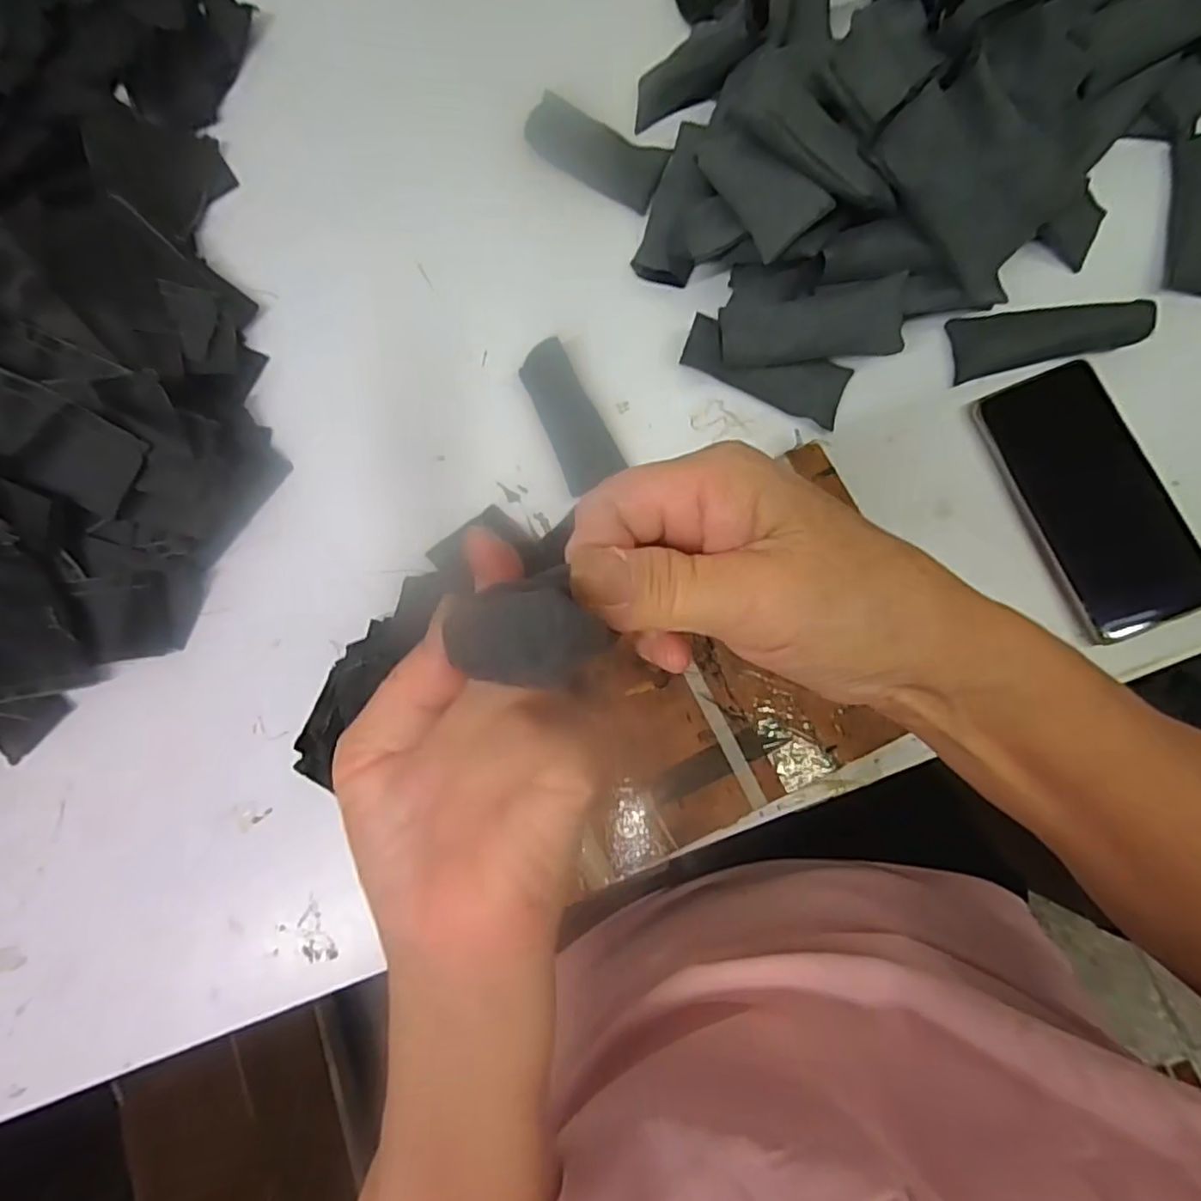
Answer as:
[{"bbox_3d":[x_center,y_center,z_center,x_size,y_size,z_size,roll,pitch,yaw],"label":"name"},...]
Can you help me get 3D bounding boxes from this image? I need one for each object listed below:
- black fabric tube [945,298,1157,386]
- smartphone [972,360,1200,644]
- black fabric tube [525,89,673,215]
[{"bbox_3d":[0.268,-0.162,0.383,0.100,0.024,0.037,-6,82,4],"label":"black fabric tube"},{"bbox_3d":[0.288,-0.060,0.375,0.075,0.011,0.159,-23,81,2],"label":"smartphone"},{"bbox_3d":[-0.005,-0.306,0.433,0.102,0.017,0.038,31,86,8],"label":"black fabric tube"}]

